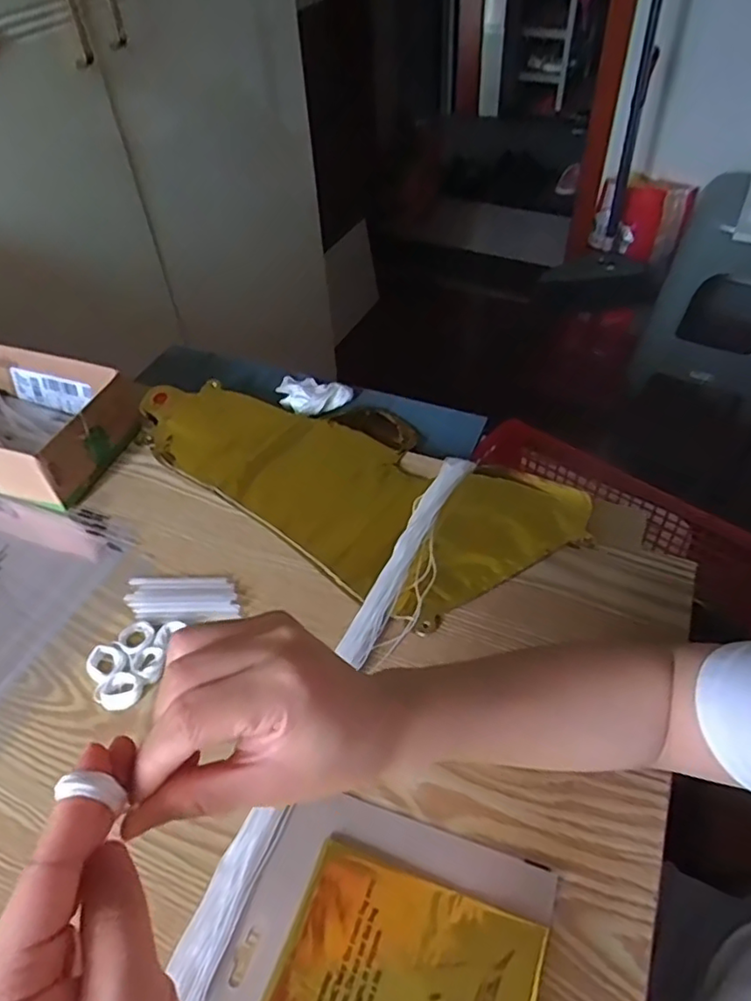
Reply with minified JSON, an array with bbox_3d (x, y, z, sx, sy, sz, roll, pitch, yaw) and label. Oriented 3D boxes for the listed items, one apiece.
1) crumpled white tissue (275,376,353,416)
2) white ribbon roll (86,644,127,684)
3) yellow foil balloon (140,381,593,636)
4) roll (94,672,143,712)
[{"bbox_3d":[-0.074,-0.113,0.682,0.083,0.023,0.060,16,50,18],"label":"crumpled white tissue"},{"bbox_3d":[-0.195,0.118,0.462,0.026,0.010,0.030,-36,55,-26],"label":"white ribbon roll"},{"bbox_3d":[-0.032,-0.035,0.592,0.411,0.013,0.197,28,55,26],"label":"yellow foil balloon"},{"bbox_3d":[-0.179,0.134,0.446,0.029,0.009,0.024,-35,54,-26],"label":"roll"}]

